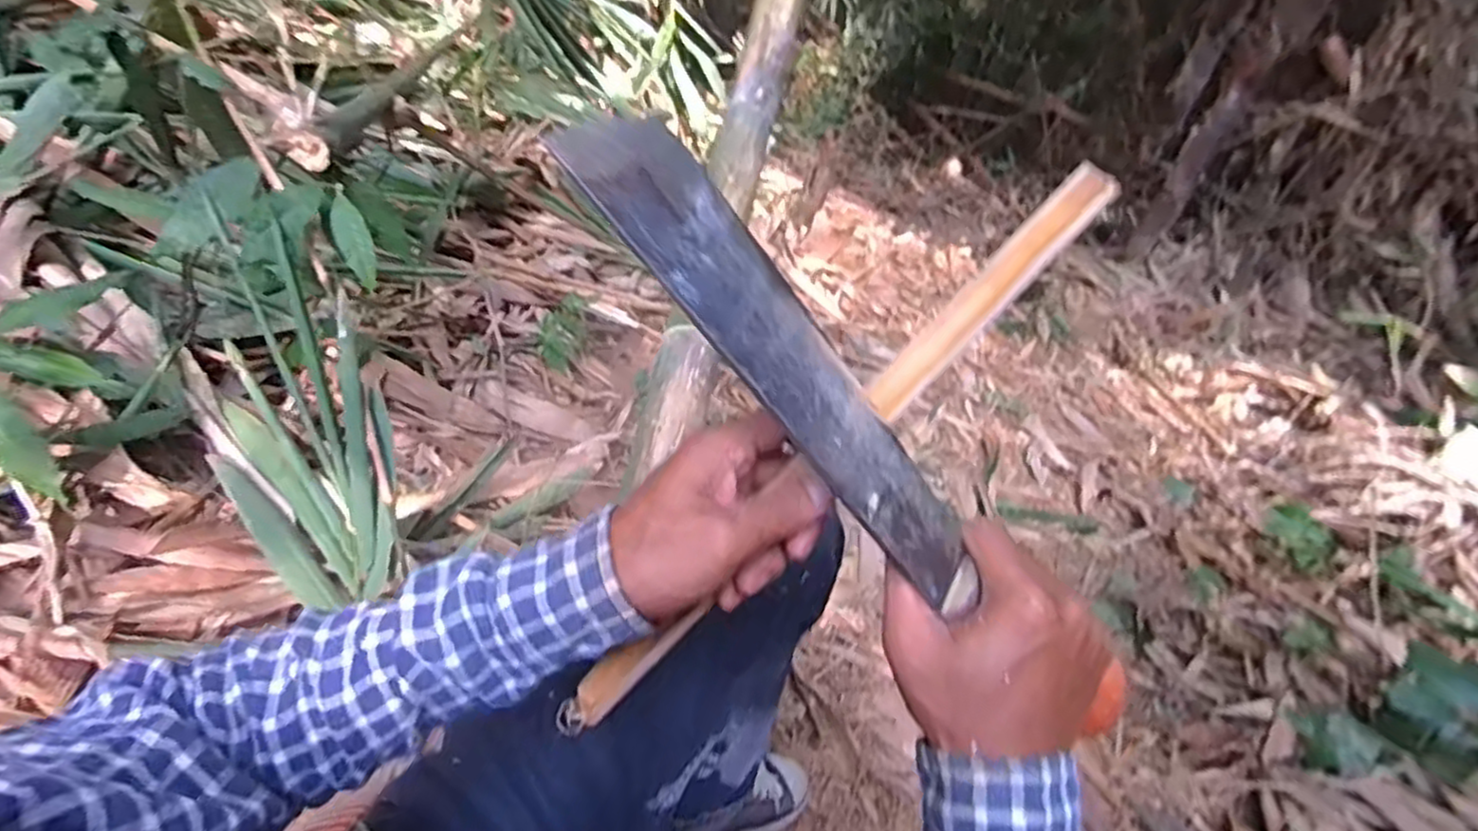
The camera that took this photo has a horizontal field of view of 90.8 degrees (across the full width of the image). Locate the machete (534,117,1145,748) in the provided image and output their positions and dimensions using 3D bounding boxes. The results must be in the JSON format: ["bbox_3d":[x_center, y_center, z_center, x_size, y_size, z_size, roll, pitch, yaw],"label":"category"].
[{"bbox_3d":[0.069,0.030,0.314,0.372,0.015,0.047,48,68,-22],"label":"machete"}]

